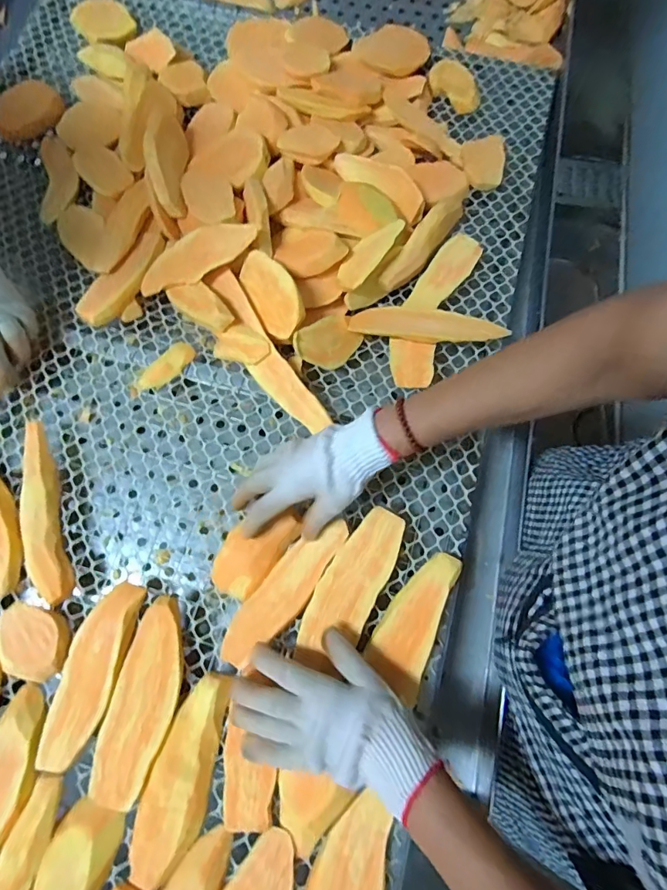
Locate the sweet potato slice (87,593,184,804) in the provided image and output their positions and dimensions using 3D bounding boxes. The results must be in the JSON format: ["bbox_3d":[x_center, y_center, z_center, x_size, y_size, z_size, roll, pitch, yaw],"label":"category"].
[{"bbox_3d":[-0.184,0.245,0.454,0.061,0.012,0.177,16,77,4],"label":"sweet potato slice"}]

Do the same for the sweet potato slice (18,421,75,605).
[{"bbox_3d":[-0.320,0.069,0.508,0.040,0.011,0.201,-17,77,-4],"label":"sweet potato slice"}]

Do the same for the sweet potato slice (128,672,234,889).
[{"bbox_3d":[-0.140,0.310,0.439,0.058,0.024,0.178,19,77,5],"label":"sweet potato slice"}]

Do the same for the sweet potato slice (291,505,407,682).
[{"bbox_3d":[0.019,0.142,0.477,0.058,0.011,0.167,32,74,7],"label":"sweet potato slice"}]

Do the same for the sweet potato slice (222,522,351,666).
[{"bbox_3d":[-0.049,0.148,0.482,0.047,0.013,0.174,39,80,9],"label":"sweet potato slice"}]

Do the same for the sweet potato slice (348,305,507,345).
[{"bbox_3d":[0.110,-0.143,0.551,0.177,0.012,0.043,6,68,2],"label":"sweet potato slice"}]

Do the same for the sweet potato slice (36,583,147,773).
[{"bbox_3d":[-0.240,0.224,0.464,0.052,0.017,0.170,14,77,4],"label":"sweet potato slice"}]

